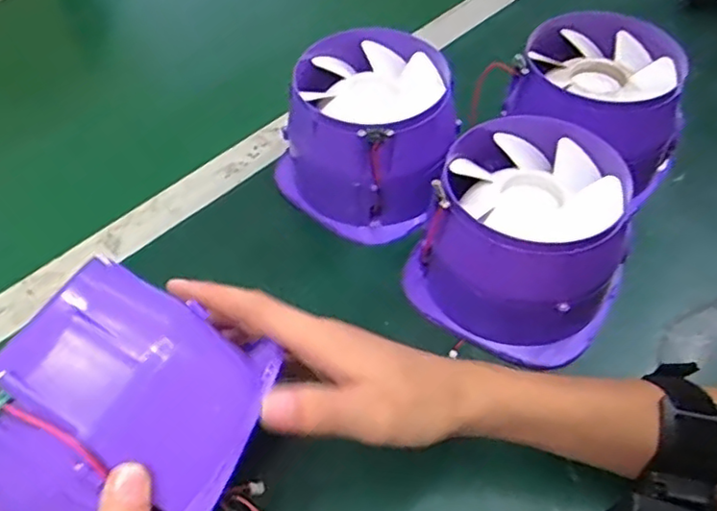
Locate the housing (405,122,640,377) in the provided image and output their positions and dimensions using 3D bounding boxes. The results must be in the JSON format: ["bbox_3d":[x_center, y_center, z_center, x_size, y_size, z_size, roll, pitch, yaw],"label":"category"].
[{"bbox_3d":[0.111,-0.012,0.440,0.131,0.097,0.127,28,57,23],"label":"housing"}]

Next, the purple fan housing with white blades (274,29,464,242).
[{"bbox_3d":[0.010,-0.095,0.514,0.123,0.100,0.120,-1,50,1],"label":"purple fan housing with white blades"}]

